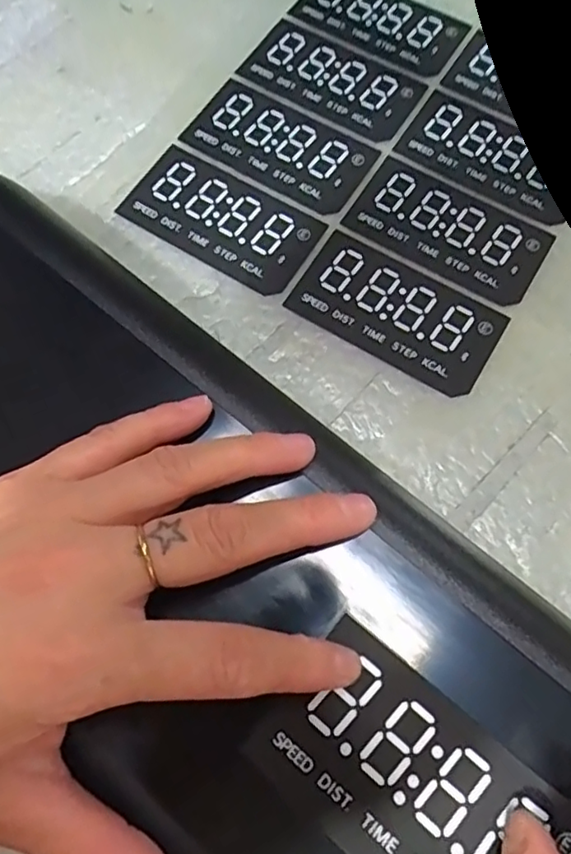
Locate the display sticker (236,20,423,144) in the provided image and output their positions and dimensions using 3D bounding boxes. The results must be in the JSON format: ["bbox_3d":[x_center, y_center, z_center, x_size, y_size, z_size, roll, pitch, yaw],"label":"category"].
[{"bbox_3d":[0.025,-0.186,0.324,0.091,0.004,0.047,31,74,10],"label":"display sticker"}]

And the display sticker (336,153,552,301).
[{"bbox_3d":[0.078,-0.095,0.291,0.091,0.004,0.049,31,74,10],"label":"display sticker"}]

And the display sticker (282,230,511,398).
[{"bbox_3d":[0.051,-0.053,0.276,0.090,0.004,0.048,32,74,10],"label":"display sticker"}]

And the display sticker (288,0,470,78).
[{"bbox_3d":[0.053,-0.228,0.340,0.092,0.004,0.047,31,74,10],"label":"display sticker"}]

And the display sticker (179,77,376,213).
[{"bbox_3d":[-0.002,-0.144,0.309,0.092,0.004,0.047,32,74,10],"label":"display sticker"}]

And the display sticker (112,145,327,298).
[{"bbox_3d":[-0.031,-0.101,0.293,0.090,0.004,0.048,31,74,10],"label":"display sticker"}]

